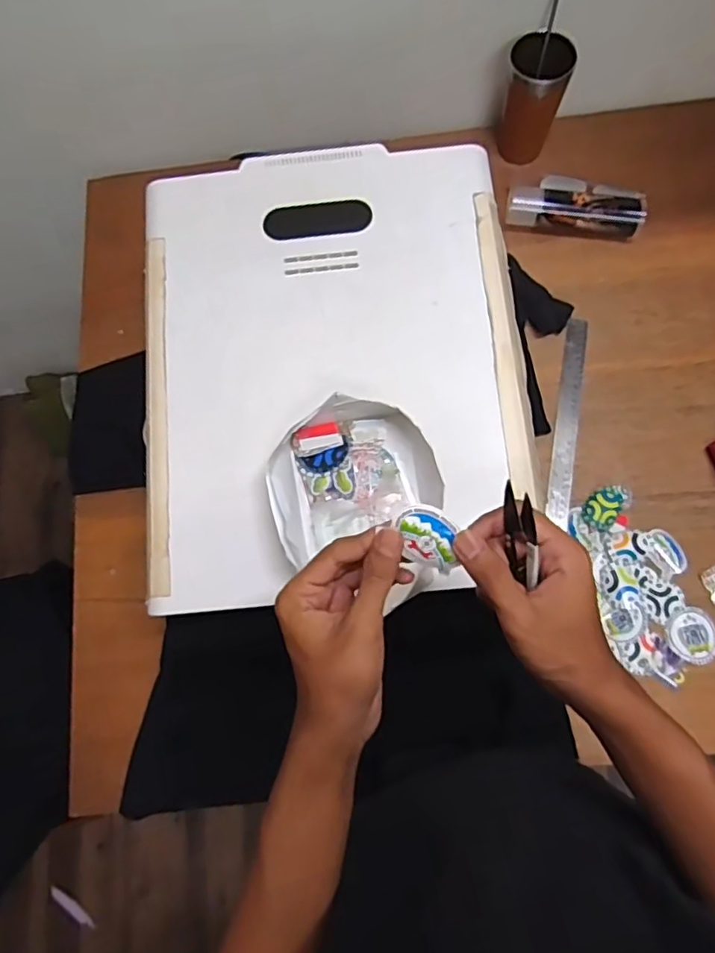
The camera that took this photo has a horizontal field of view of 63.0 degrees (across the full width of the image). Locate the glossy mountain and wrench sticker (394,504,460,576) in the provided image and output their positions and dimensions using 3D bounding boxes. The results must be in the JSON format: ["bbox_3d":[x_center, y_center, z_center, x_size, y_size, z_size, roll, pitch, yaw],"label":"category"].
[{"bbox_3d":[0.044,0.039,0.375,0.043,0.006,0.039,20,108,-5],"label":"glossy mountain and wrench sticker"}]

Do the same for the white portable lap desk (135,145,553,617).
[{"bbox_3d":[-0.029,-0.130,0.627,0.400,0.031,0.502,-6,76,0],"label":"white portable lap desk"}]

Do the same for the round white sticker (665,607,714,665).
[{"bbox_3d":[0.397,0.189,0.691,0.056,0.005,0.063,-17,76,-3],"label":"round white sticker"}]

